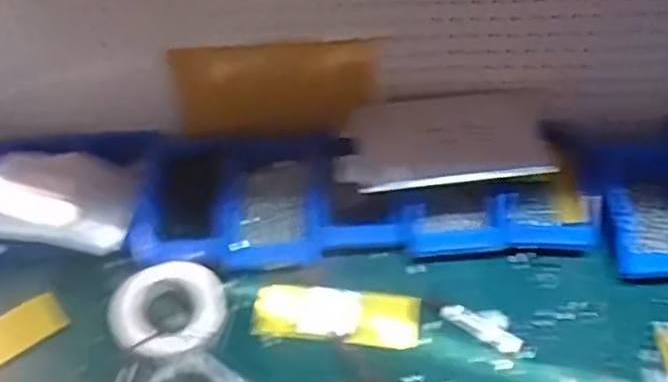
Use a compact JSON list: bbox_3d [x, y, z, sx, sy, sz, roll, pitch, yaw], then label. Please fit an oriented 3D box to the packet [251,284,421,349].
[{"bbox_3d":[0.003,0.154,0.843,0.202,0.017,0.077,3,45,8],"label":"packet"}]

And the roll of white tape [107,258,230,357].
[{"bbox_3d":[-0.202,0.146,0.819,0.130,0.062,0.131,-2,45,2],"label":"roll of white tape"}]

